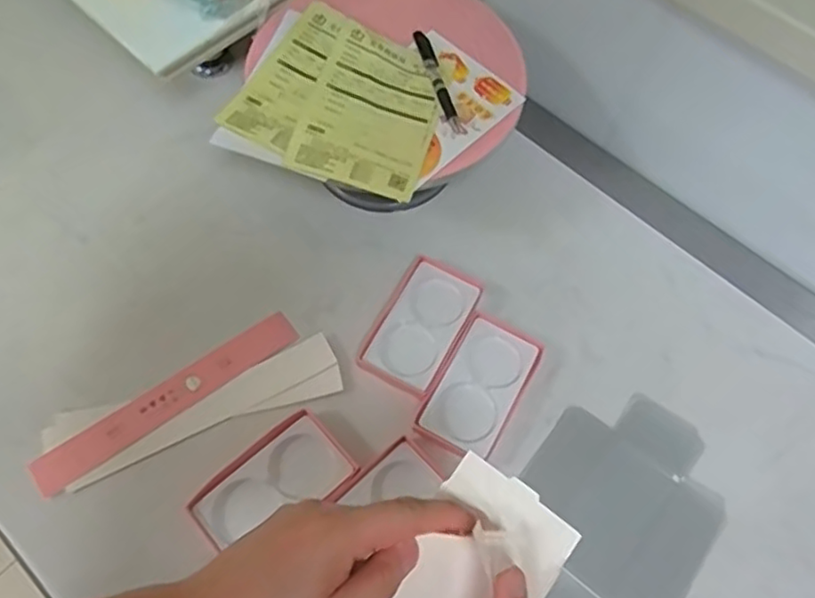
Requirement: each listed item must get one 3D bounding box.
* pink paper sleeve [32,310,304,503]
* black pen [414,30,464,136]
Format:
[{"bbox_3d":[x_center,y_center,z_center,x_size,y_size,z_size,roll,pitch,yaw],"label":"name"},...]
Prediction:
[{"bbox_3d":[-0.240,0.101,0.671,0.278,0.005,0.043,-33,71,-19],"label":"pink paper sleeve"},{"bbox_3d":[0.031,-0.225,0.679,0.014,0.013,0.133,-14,65,-8],"label":"black pen"}]

